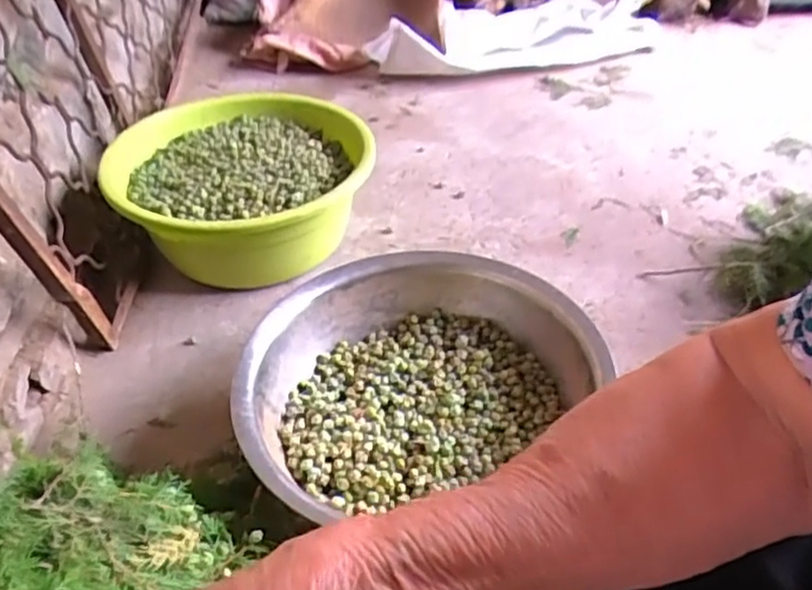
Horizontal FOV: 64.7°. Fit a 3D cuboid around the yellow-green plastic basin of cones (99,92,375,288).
[{"bbox_3d":[-0.298,-0.191,1.183,0.445,0.199,0.457,-3,41,3],"label":"yellow-green plastic basin of cones"}]

